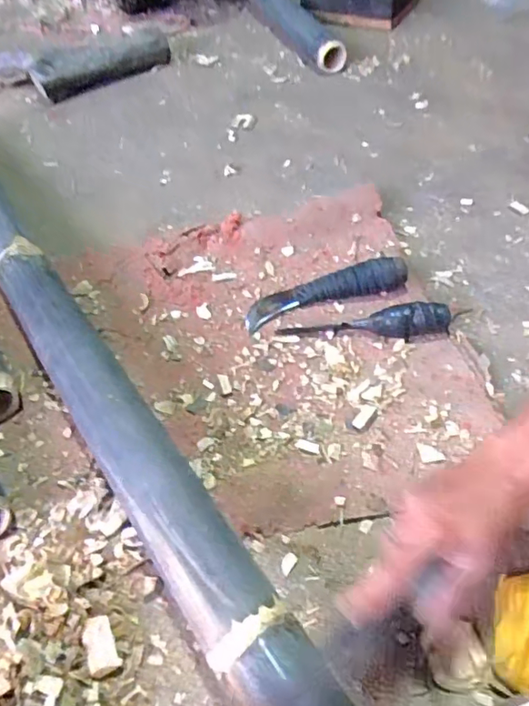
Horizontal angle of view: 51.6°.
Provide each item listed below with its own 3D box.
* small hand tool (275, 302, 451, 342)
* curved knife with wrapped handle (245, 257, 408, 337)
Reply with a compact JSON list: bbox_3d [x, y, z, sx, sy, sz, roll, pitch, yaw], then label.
[{"bbox_3d":[0.116,-0.033,0.648,0.197,0.035,0.031,-4,50,3],"label":"small hand tool"},{"bbox_3d":[0.073,-0.085,0.688,0.209,0.038,0.063,-15,50,-6],"label":"curved knife with wrapped handle"}]

